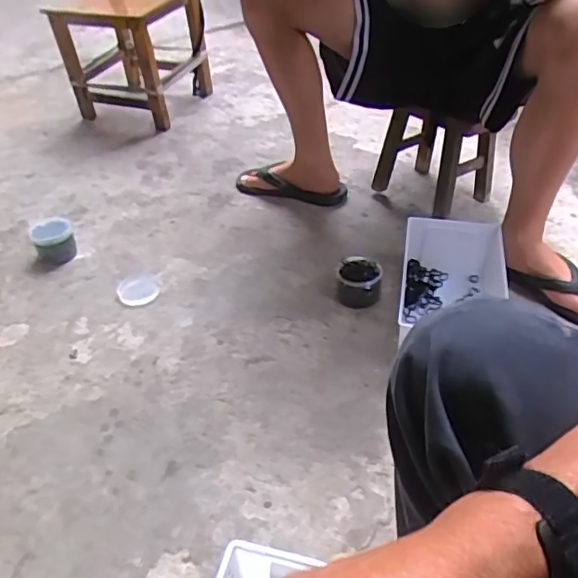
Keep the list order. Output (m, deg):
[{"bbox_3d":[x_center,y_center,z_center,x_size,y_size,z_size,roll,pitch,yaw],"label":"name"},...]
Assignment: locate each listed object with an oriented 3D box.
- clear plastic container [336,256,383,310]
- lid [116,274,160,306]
[{"bbox_3d":[0.128,-0.013,1.042,0.083,0.055,0.089,4,42,8],"label":"clear plastic container"},{"bbox_3d":[-0.292,0.000,1.104,0.078,0.005,0.091,-17,43,-15],"label":"lid"}]

